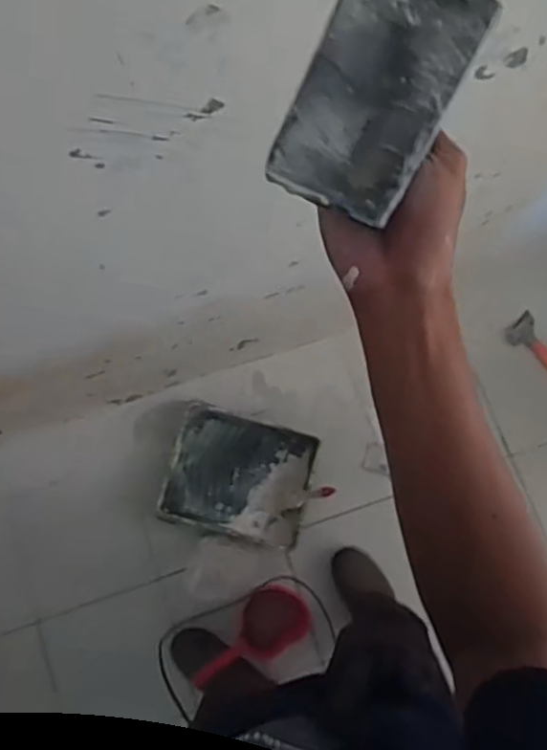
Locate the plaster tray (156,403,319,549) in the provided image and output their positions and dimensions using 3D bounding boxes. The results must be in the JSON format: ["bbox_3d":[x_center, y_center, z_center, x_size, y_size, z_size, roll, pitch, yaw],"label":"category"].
[{"bbox_3d":[-0.081,0.241,1.533,0.326,0.068,0.270,14,77,5],"label":"plaster tray"}]

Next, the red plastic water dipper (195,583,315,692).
[{"bbox_3d":[-0.051,0.568,1.398,0.276,0.054,0.132,-34,77,-7],"label":"red plastic water dipper"}]

